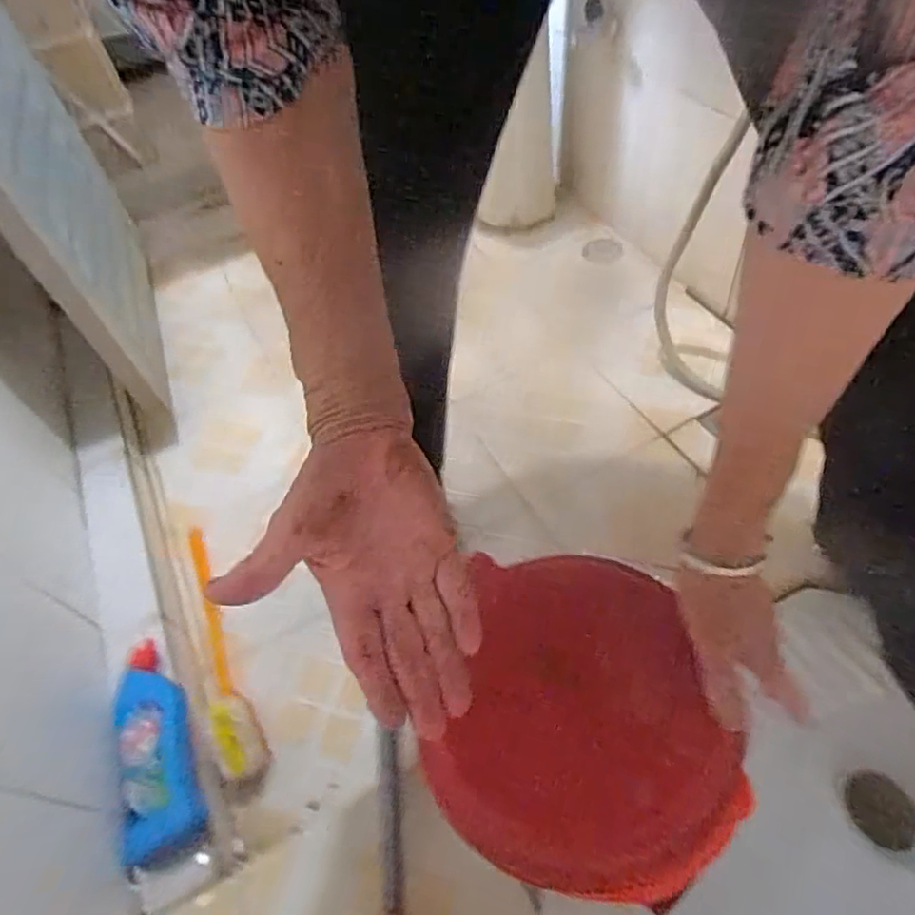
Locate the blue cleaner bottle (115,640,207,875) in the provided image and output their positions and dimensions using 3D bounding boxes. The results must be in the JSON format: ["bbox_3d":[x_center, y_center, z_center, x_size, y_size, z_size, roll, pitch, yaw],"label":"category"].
[{"bbox_3d":[-0.349,0.335,0.722,0.077,0.086,0.254,-16,51,-13],"label":"blue cleaner bottle"}]

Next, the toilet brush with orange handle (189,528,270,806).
[{"bbox_3d":[-0.318,0.261,0.851,0.057,0.068,0.408,-17,51,-13],"label":"toilet brush with orange handle"}]

